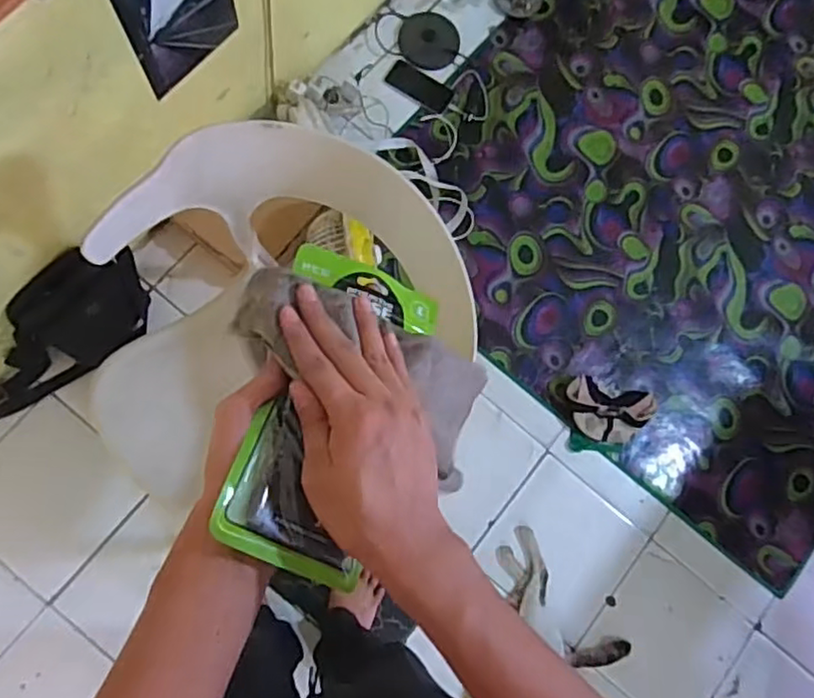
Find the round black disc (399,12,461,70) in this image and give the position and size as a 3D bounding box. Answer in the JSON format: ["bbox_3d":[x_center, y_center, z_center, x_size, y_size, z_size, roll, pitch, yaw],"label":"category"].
[{"bbox_3d":[0.055,-0.773,1.633,0.154,0.013,0.149,38,78,1],"label":"round black disc"}]

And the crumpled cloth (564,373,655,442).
[{"bbox_3d":[0.451,0.140,1.487,0.215,0.090,0.140,22,80,2],"label":"crumpled cloth"}]

